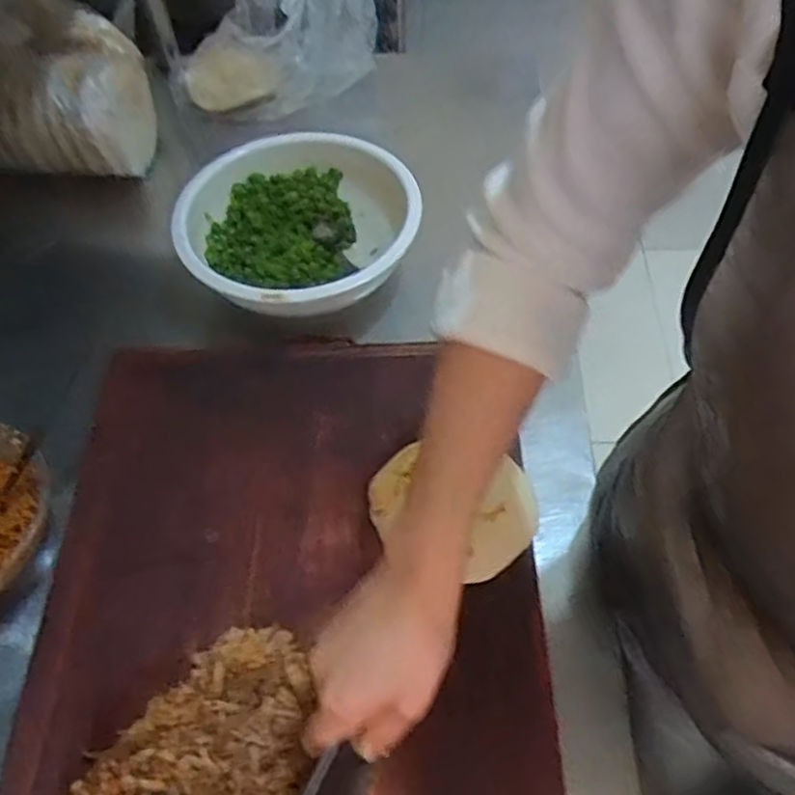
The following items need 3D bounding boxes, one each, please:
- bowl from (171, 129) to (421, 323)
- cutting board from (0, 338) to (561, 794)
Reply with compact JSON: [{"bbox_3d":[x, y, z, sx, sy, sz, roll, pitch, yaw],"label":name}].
[{"bbox_3d":[-0.098,-0.174,0.714,0.226,0.077,0.221,-2,55,2],"label":"bowl"},{"bbox_3d":[-0.089,0.193,0.512,0.380,0.050,0.587,-4,55,1],"label":"cutting board"}]

